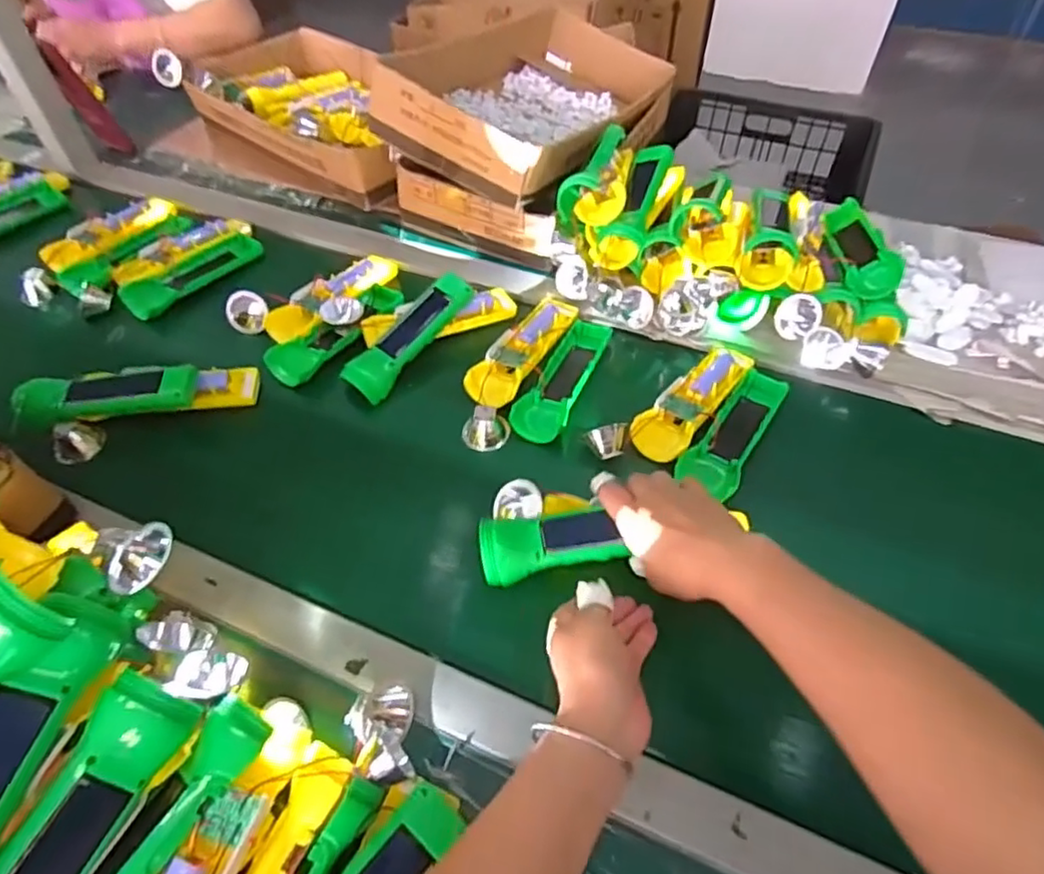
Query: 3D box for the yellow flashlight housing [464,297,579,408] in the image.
[{"bbox_3d":[0.001,-0.092,0.648,0.051,0.022,0.166,24,52,19],"label":"yellow flashlight housing"}]

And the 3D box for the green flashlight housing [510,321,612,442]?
[{"bbox_3d":[0.040,-0.058,0.625,0.047,0.017,0.167,19,51,16],"label":"green flashlight housing"}]

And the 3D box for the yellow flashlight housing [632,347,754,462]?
[{"bbox_3d":[0.166,-0.036,0.599,0.051,0.026,0.163,32,56,25],"label":"yellow flashlight housing"}]

